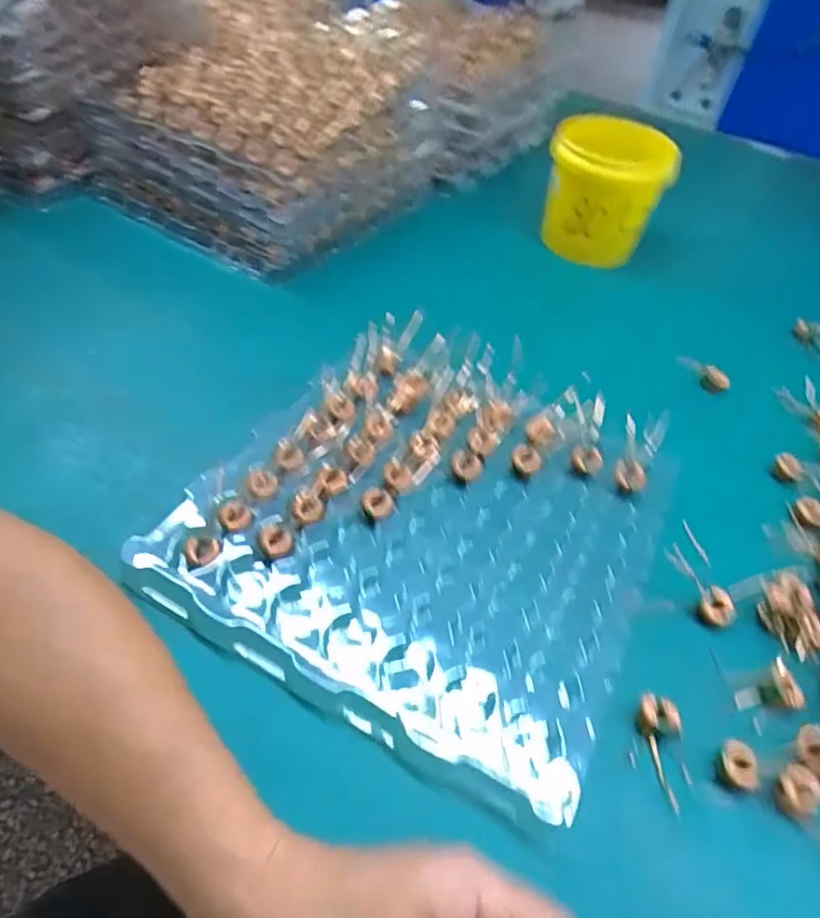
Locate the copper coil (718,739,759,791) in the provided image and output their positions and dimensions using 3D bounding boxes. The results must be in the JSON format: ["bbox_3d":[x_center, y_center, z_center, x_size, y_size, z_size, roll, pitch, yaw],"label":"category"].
[{"bbox_3d":[0.176,0.164,0.319,0.019,0.007,0.023,17,48,7],"label":"copper coil"}]

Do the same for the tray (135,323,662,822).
[{"bbox_3d":[0.019,0.031,0.417,0.291,0.029,0.304,26,50,15],"label":"tray"}]

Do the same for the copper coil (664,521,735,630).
[{"bbox_3d":[0.191,0.077,0.396,0.025,0.005,0.069,-10,62,-14],"label":"copper coil"}]

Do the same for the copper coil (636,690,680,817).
[{"bbox_3d":[0.135,0.157,0.324,0.021,0.014,0.055,11,46,5],"label":"copper coil"}]

